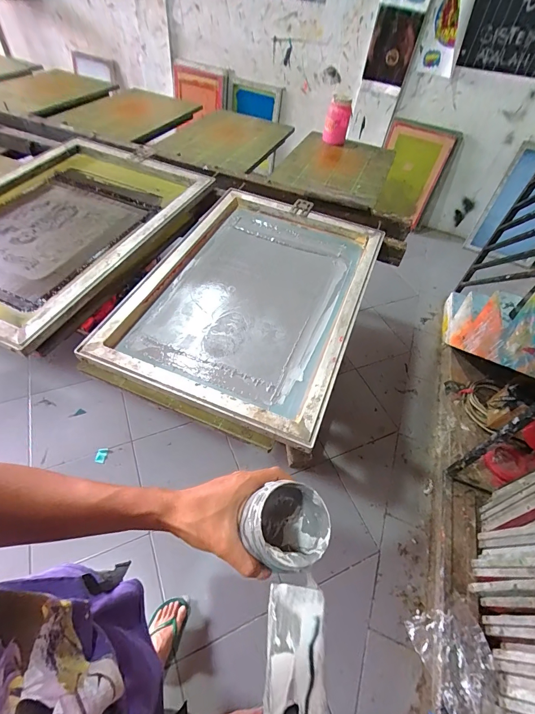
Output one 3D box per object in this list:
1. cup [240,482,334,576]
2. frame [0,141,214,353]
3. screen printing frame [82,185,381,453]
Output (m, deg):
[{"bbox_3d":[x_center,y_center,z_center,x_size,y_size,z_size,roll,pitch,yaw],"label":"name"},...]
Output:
[{"bbox_3d":[0.020,0.175,0.346,0.082,0.061,0.077,-21,58,-18],"label":"cup"},{"bbox_3d":[-0.558,-0.374,0.893,0.561,0.055,0.745,21,56,11],"label":"frame"},{"bbox_3d":[-0.027,-0.165,0.797,0.484,0.044,0.683,20,55,10],"label":"screen printing frame"}]

